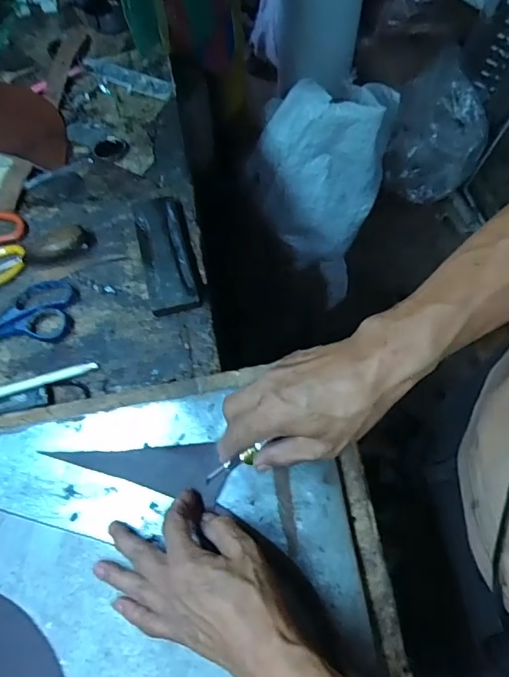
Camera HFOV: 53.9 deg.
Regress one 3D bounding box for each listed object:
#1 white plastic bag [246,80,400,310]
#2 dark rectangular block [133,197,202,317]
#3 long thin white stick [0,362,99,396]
[{"bbox_3d":[0.124,-0.309,1.100,0.246,0.432,0.192,22,68,12],"label":"white plastic bag"},{"bbox_3d":[-0.098,-0.094,0.558,0.056,0.022,0.150,-13,65,-4],"label":"dark rectangular block"},{"bbox_3d":[-0.232,0.048,0.510,0.146,0.013,0.011,-12,65,-4],"label":"long thin white stick"}]

